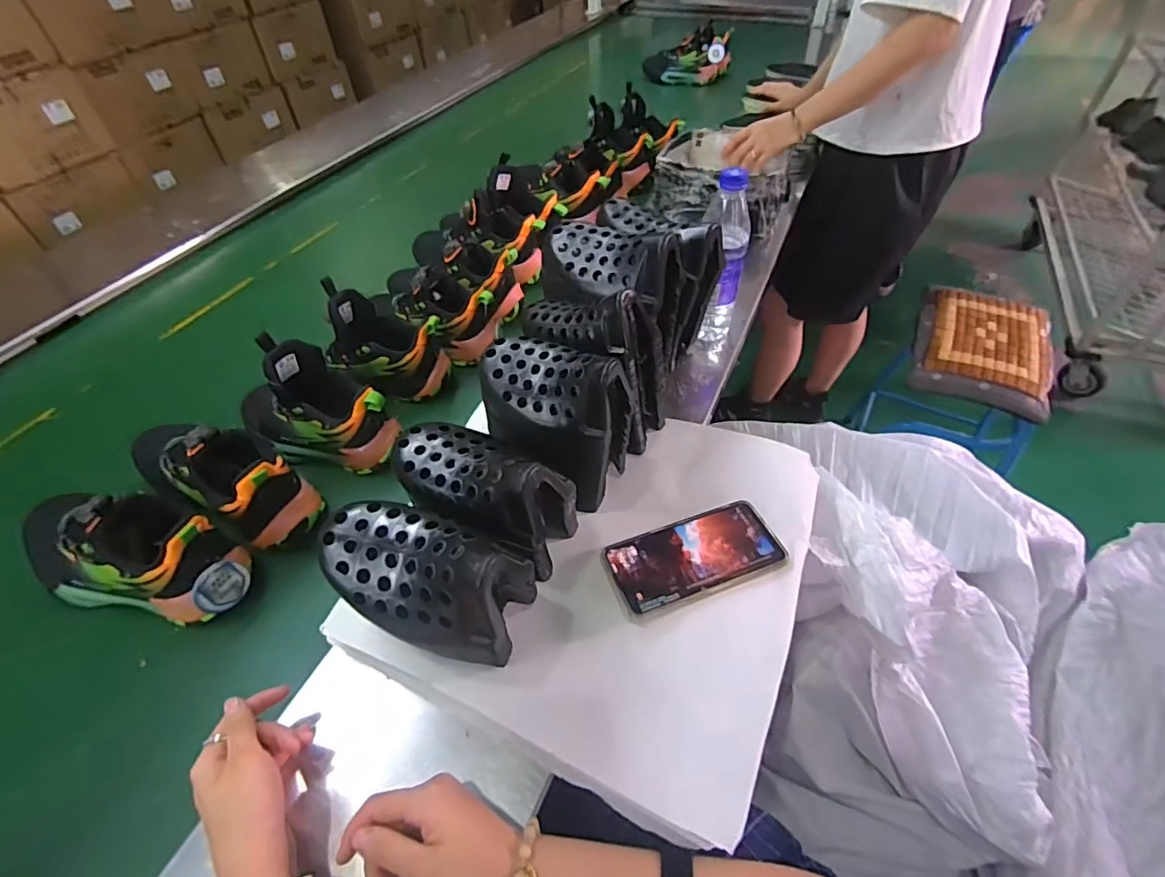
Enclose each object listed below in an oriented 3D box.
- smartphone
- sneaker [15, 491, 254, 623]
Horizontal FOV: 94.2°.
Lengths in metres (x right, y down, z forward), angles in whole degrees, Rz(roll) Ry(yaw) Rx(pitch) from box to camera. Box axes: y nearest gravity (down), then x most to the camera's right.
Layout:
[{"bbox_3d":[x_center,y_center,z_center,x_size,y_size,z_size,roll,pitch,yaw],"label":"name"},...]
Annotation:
[{"bbox_3d":[0.104,0.107,0.500,0.159,0.011,0.076,-20,50,-14],"label":"smartphone"},{"bbox_3d":[-0.472,0.103,0.543,0.265,0.109,0.107,12,50,14],"label":"sneaker"}]

